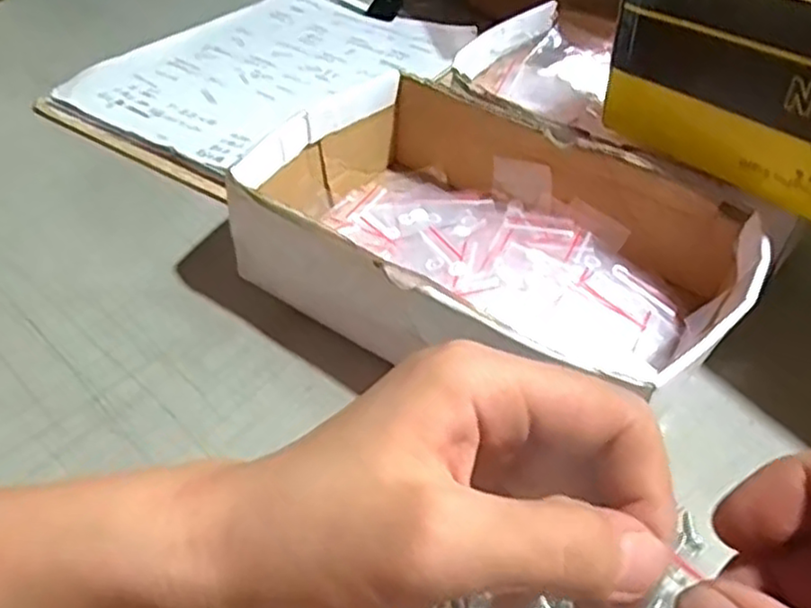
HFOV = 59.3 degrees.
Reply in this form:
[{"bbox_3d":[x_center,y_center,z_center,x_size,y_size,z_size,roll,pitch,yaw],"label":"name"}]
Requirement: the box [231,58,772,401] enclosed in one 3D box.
[{"bbox_3d":[0.039,-0.036,0.378,0.229,0.064,0.157,28,48,22],"label":"box"}]

